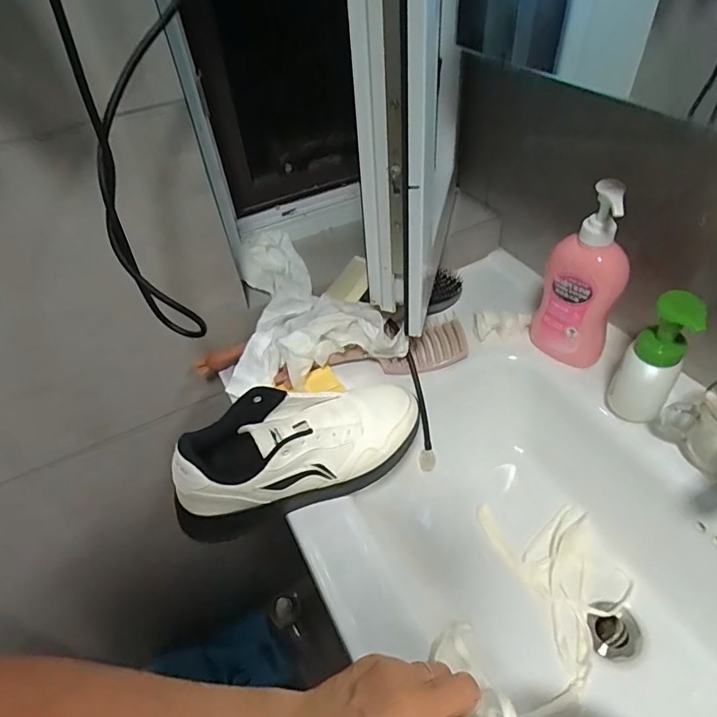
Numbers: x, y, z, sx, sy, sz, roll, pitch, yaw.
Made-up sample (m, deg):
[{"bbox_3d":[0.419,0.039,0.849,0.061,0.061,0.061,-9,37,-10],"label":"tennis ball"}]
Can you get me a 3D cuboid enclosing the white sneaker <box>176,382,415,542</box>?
[{"bbox_3d":[-0.060,0.091,0.523,0.271,0.106,0.094,-23,47,-15],"label":"white sneaker"}]

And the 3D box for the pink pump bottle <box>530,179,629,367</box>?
[{"bbox_3d":[0.264,-0.093,0.577,0.047,0.230,0.076,-26,48,-18],"label":"pink pump bottle"}]

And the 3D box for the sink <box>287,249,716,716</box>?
[{"bbox_3d":[0.278,0.285,0.461,0.485,0.138,0.767,-25,48,-17],"label":"sink"}]

